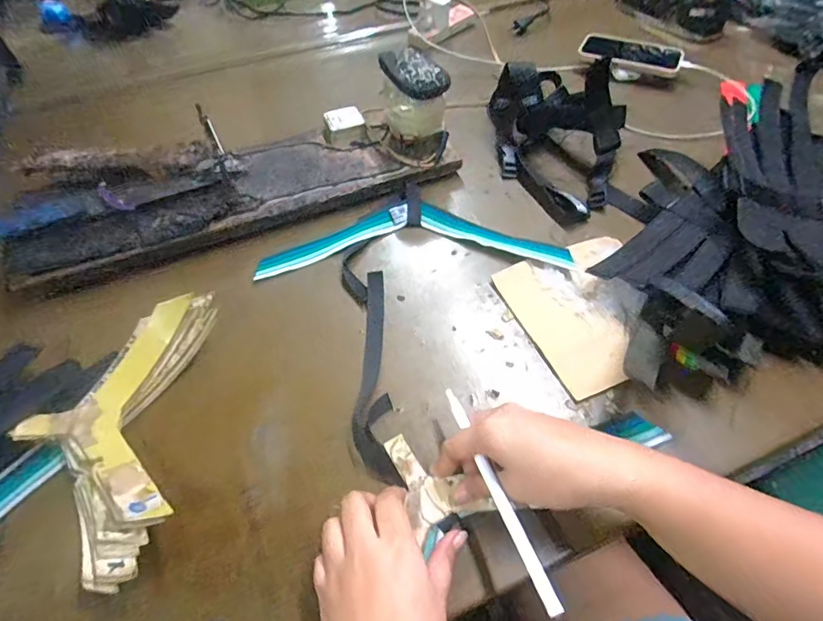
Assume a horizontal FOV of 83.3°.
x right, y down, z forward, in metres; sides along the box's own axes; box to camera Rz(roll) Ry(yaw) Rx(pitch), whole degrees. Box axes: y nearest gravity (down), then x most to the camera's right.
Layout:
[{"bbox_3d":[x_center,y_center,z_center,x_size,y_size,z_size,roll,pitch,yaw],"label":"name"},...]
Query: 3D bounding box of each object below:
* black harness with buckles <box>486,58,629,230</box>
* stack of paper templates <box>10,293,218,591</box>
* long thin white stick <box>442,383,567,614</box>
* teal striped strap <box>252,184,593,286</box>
[{"bbox_3d":[0.157,-0.207,0.551,0.176,0.097,0.155,16,56,15],"label":"black harness with buckles"},{"bbox_3d":[-0.244,0.097,0.376,0.140,0.044,0.230,-5,53,-1],"label":"stack of paper templates"},{"bbox_3d":[0.056,0.118,0.317,0.009,0.005,0.163,-17,45,-10],"label":"long thin white stick"},{"bbox_3d":[0.000,-0.092,0.525,0.332,0.010,0.129,-2,53,2],"label":"teal striped strap"}]

